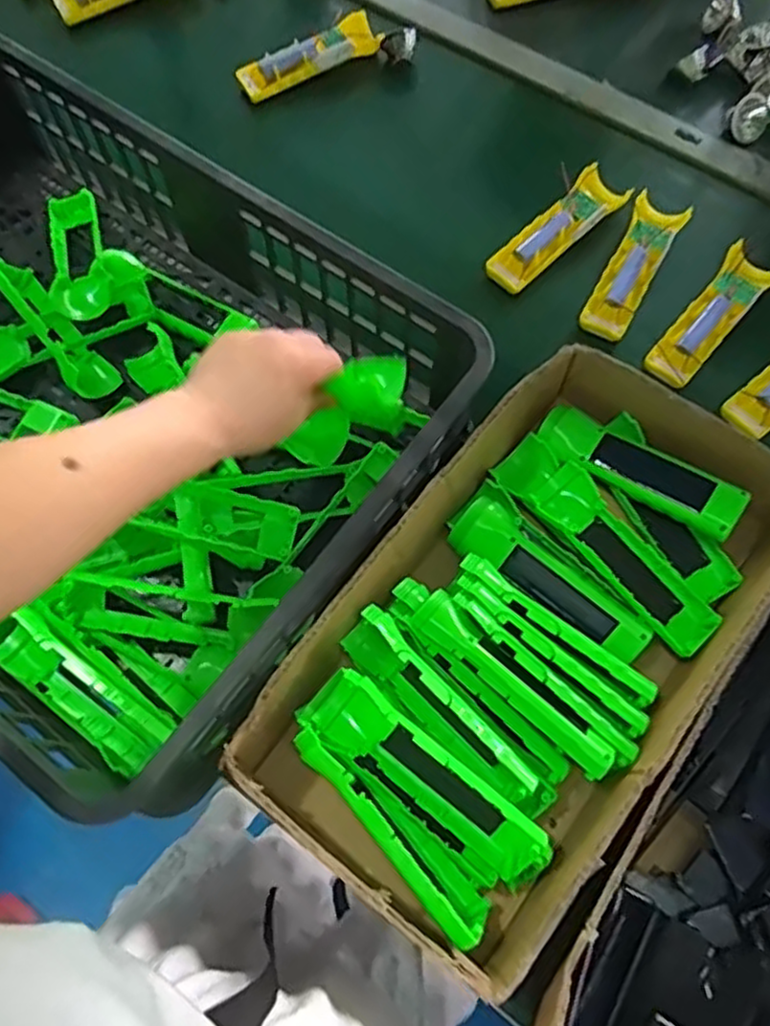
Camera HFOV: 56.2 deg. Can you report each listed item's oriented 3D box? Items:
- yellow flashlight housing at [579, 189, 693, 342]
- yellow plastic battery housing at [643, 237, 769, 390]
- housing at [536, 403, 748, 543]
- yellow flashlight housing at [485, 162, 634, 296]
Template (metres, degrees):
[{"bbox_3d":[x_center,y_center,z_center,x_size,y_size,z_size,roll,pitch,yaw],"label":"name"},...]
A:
[{"bbox_3d":[0.238,-0.237,0.693,0.048,0.029,0.168,28,72,10],"label":"yellow flashlight housing"},{"bbox_3d":[0.306,-0.184,0.668,0.050,0.016,0.168,37,74,13],"label":"yellow plastic battery housing"},{"bbox_3d":[0.197,-0.037,0.562,0.161,0.034,0.051,31,73,11],"label":"housing"},{"bbox_3d":[0.169,-0.278,0.708,0.047,0.026,0.165,42,75,14],"label":"yellow flashlight housing"}]

